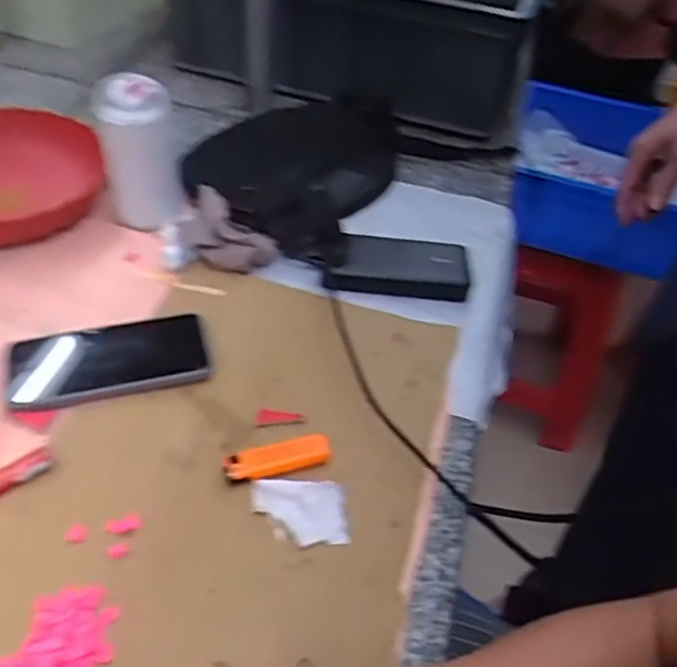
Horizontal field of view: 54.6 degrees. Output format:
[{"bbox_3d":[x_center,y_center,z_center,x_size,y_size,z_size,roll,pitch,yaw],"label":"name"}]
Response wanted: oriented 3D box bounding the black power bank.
[{"bbox_3d":[0.060,-0.073,0.675,0.140,0.022,0.076,5,44,-2],"label":"black power bank"}]

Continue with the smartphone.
[{"bbox_3d":[-0.191,0.021,0.547,0.155,0.013,0.077,-7,46,-15],"label":"smartphone"}]

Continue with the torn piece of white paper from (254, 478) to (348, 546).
[{"bbox_3d":[-0.028,0.126,0.469,0.066,0.008,0.046,2,44,-6],"label":"torn piece of white paper"}]

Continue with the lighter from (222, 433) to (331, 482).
[{"bbox_3d":[-0.045,0.094,0.494,0.080,0.010,0.025,-9,46,-17],"label":"lighter"}]

